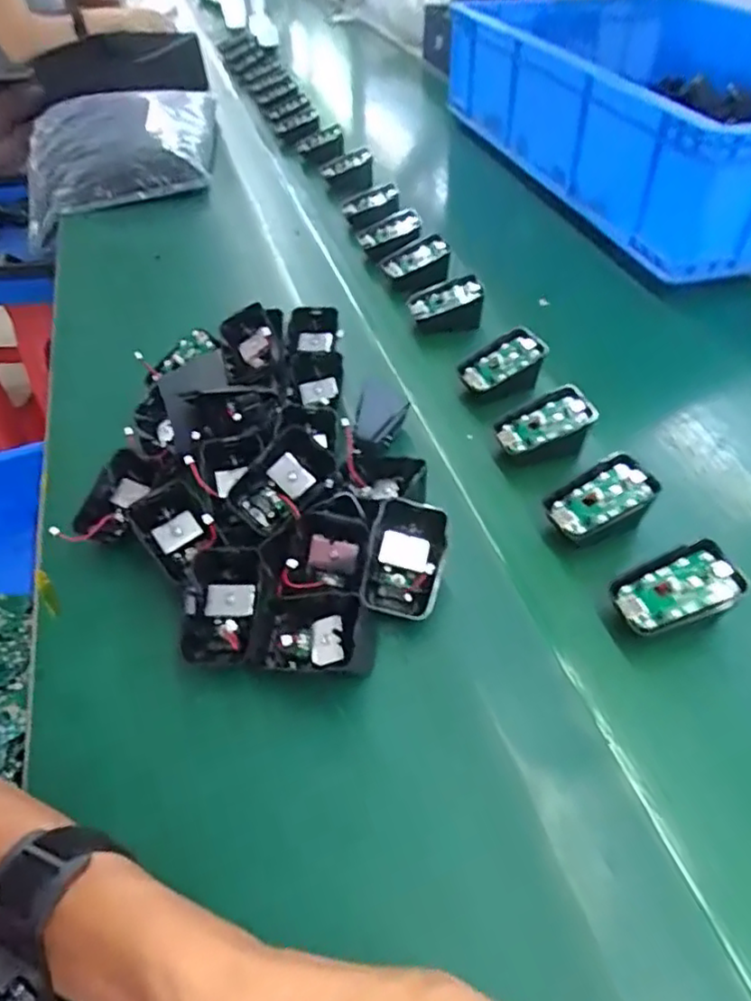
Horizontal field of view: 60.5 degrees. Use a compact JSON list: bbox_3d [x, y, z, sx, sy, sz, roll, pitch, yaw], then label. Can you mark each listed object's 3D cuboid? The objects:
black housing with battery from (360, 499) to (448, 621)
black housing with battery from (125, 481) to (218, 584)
[{"bbox_3d":[0.017,0.035,0.393,0.045,0.025,0.067,6,88,-4],"label":"black housing with battery"},{"bbox_3d":[-0.129,0.021,0.420,0.044,0.029,0.059,-34,54,-25],"label":"black housing with battery"}]

